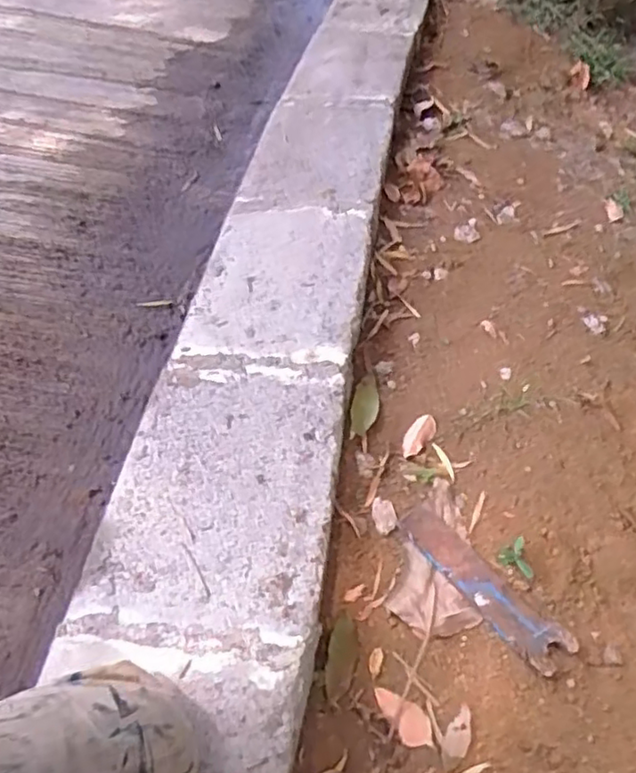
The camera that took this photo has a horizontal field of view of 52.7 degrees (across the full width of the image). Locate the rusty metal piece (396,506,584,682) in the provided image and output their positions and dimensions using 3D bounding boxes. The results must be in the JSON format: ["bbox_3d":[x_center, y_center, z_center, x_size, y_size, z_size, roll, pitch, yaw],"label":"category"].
[{"bbox_3d":[0.205,0.242,0.800,0.061,0.018,0.243,-32,61,-26],"label":"rusty metal piece"}]

